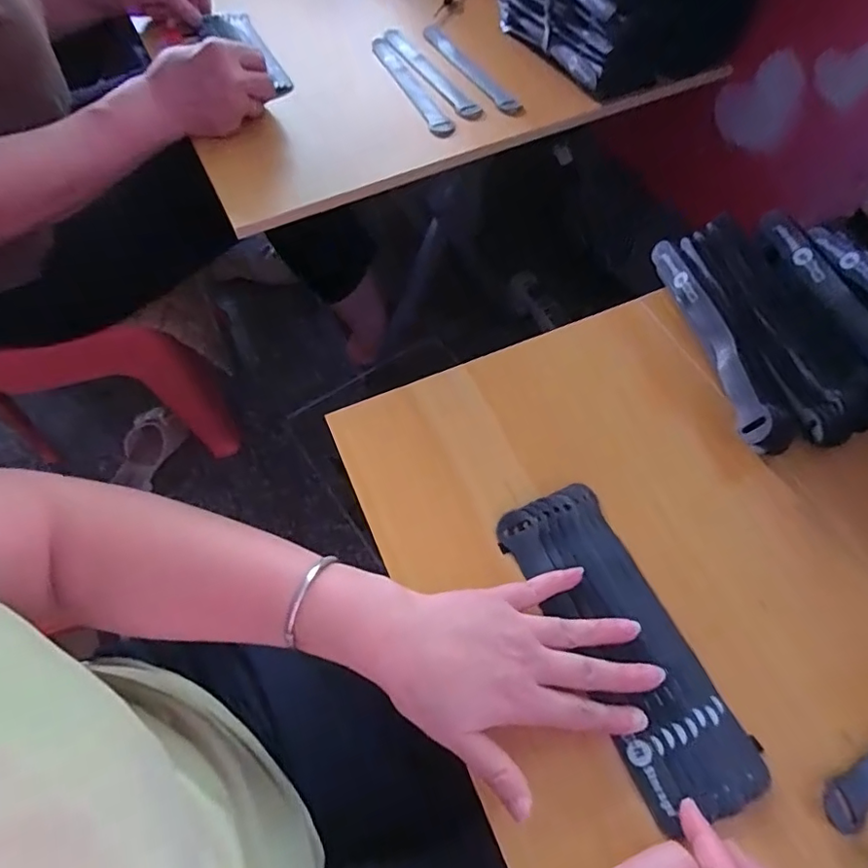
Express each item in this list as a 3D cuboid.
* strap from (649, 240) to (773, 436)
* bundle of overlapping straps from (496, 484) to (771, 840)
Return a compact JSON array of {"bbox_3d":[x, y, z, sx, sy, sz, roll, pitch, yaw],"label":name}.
[{"bbox_3d":[0.219,-0.081,0.435,0.020,0.029,0.196,-7,60,-3],"label":"strap"},{"bbox_3d":[0.118,0.128,0.344,0.075,0.014,0.200,-23,62,-11],"label":"bundle of overlapping straps"}]

